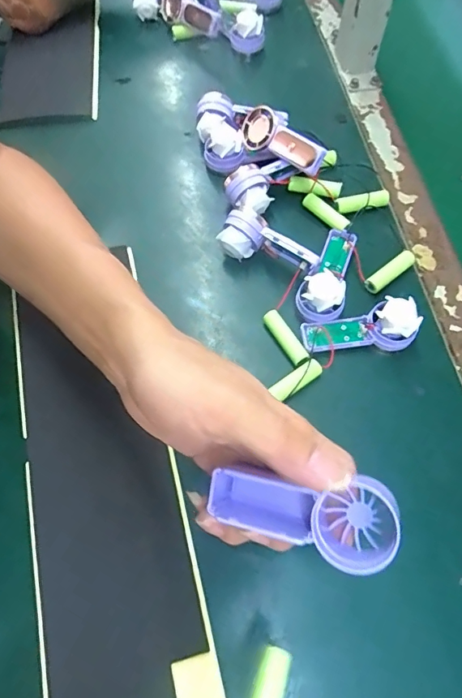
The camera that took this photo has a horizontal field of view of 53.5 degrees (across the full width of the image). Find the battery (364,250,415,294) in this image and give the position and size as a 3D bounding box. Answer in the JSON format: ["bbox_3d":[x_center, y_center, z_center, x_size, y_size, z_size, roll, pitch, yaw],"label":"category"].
[{"bbox_3d":[0.138,-0.068,0.398,0.051,0.014,0.014,-37,71,-17],"label":"battery"}]

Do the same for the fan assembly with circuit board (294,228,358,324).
[{"bbox_3d":[0.084,-0.067,0.385,0.037,0.028,0.094,21,67,8],"label":"fan assembly with circuit board"}]

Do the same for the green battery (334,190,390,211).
[{"bbox_3d":[0.125,-0.137,0.426,0.053,0.013,0.015,-10,66,-6],"label":"green battery"}]

